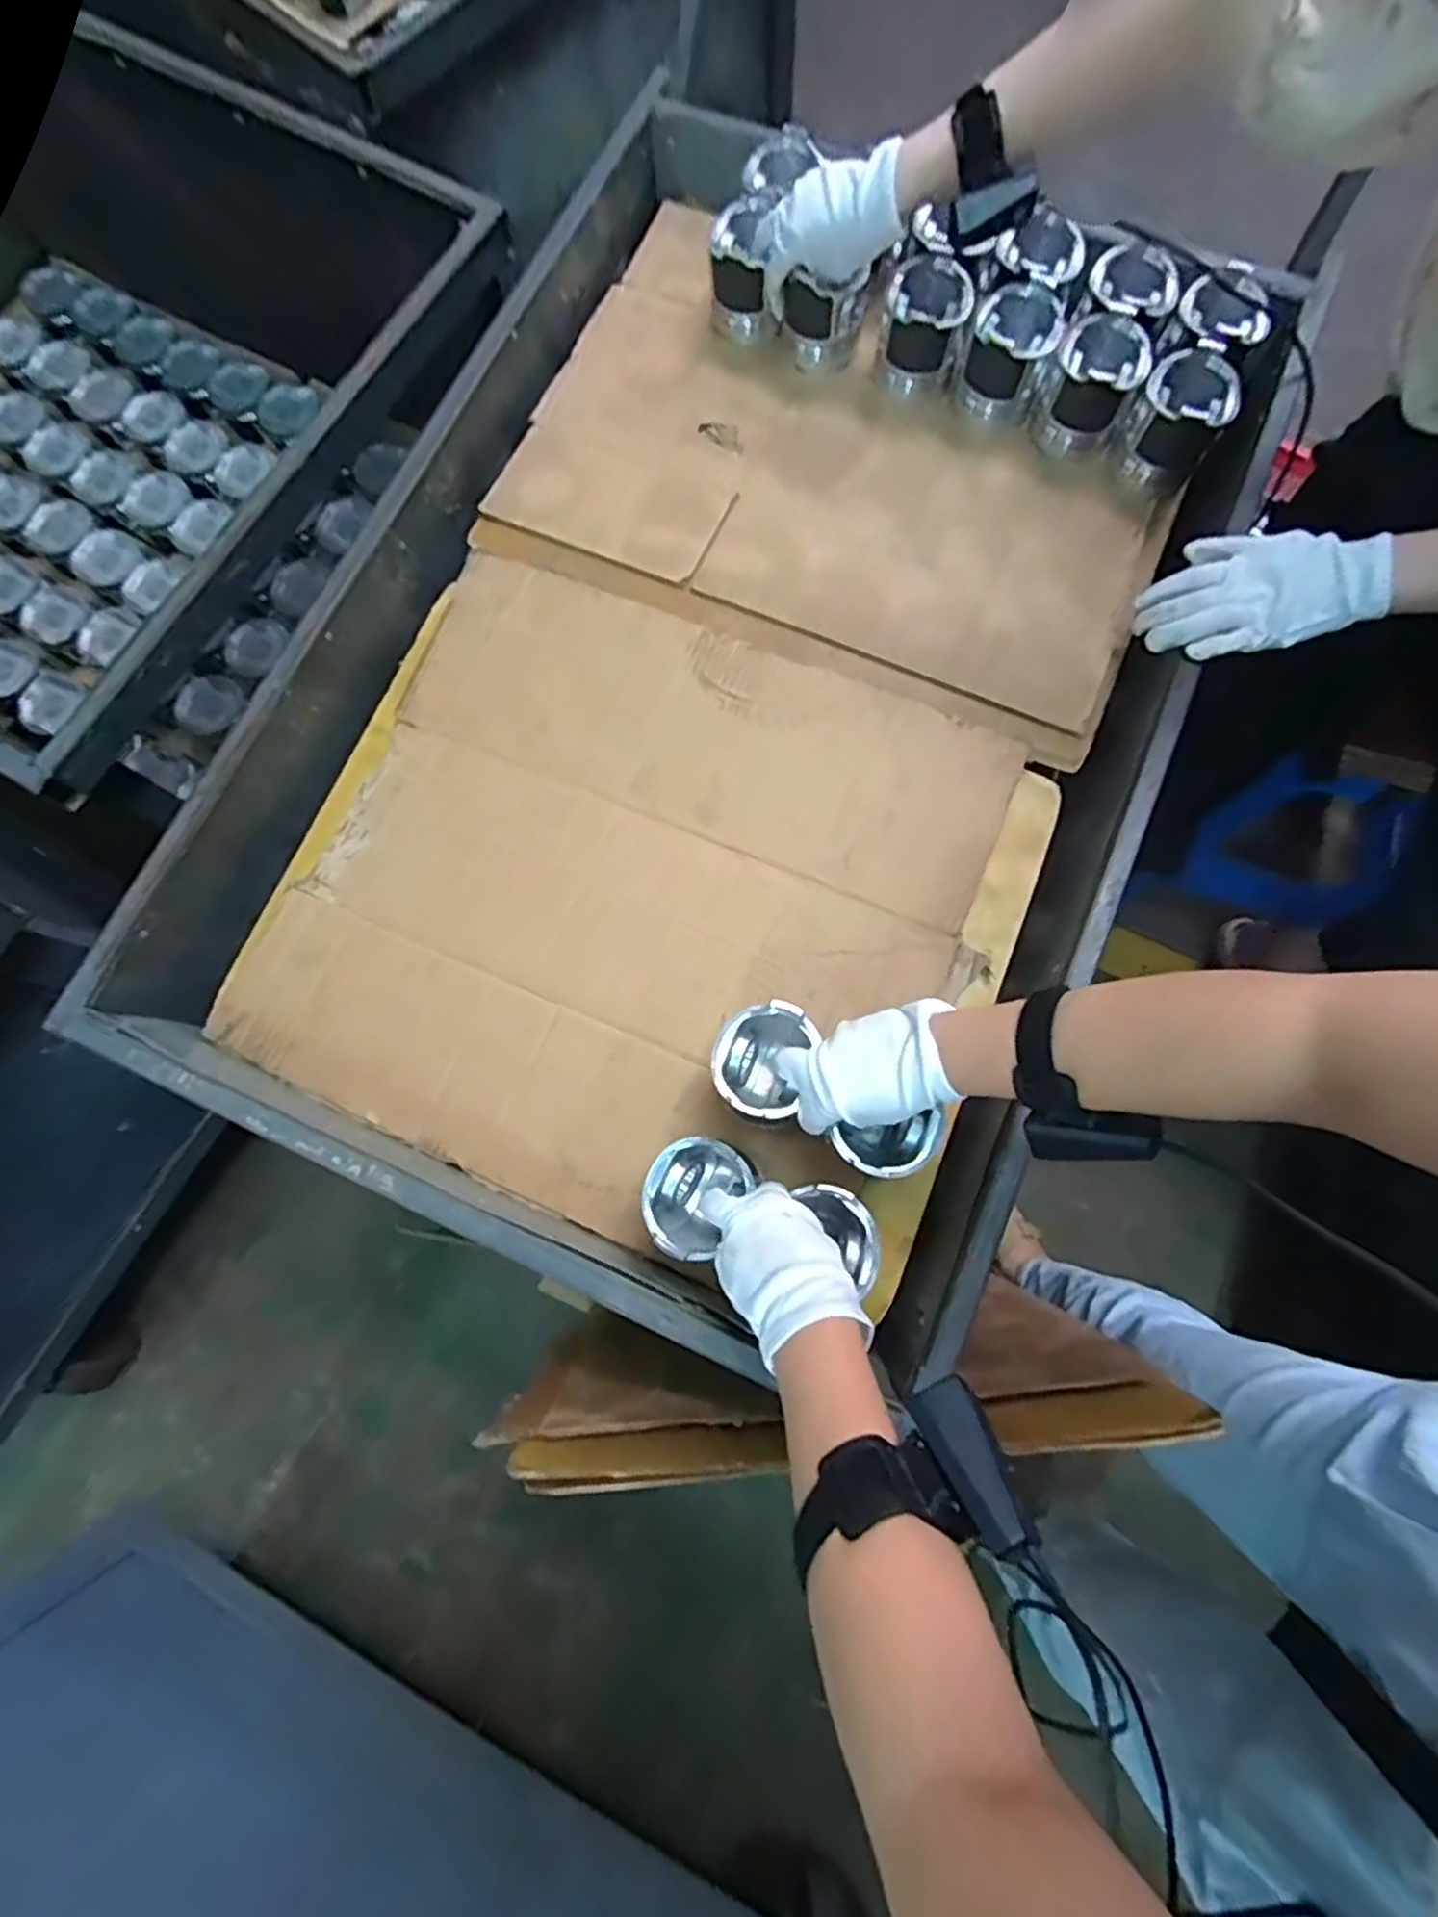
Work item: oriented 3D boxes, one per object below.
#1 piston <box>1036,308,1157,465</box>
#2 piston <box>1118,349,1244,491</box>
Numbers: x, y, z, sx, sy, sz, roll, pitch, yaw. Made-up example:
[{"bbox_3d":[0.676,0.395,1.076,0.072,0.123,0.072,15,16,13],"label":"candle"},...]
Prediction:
[{"bbox_3d":[0.372,-0.572,0.735,0.084,0.072,0.105,34,81,7],"label":"piston"},{"bbox_3d":[0.451,-0.528,0.729,0.085,0.077,0.102,30,80,6],"label":"piston"}]

